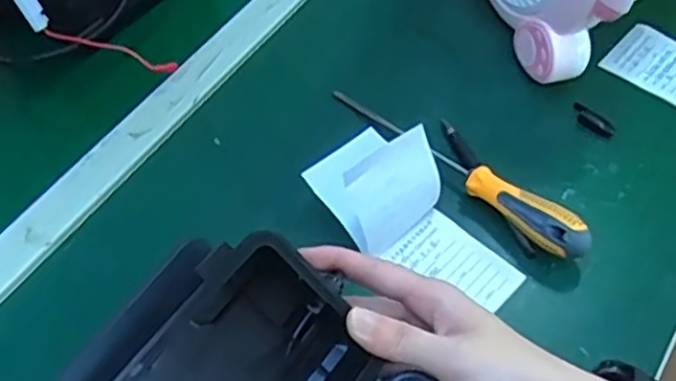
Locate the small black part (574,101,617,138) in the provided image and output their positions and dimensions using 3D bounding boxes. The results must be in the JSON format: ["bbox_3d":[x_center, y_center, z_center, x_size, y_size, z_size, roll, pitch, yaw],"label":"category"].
[{"bbox_3d":[0.201,-0.055,0.561,0.038,0.004,0.016,38,66,26],"label":"small black part"}]

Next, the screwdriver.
[{"bbox_3d":[0.085,-0.021,0.533,0.029,0.029,0.232,-41,57,-22],"label":"screwdriver"}]

